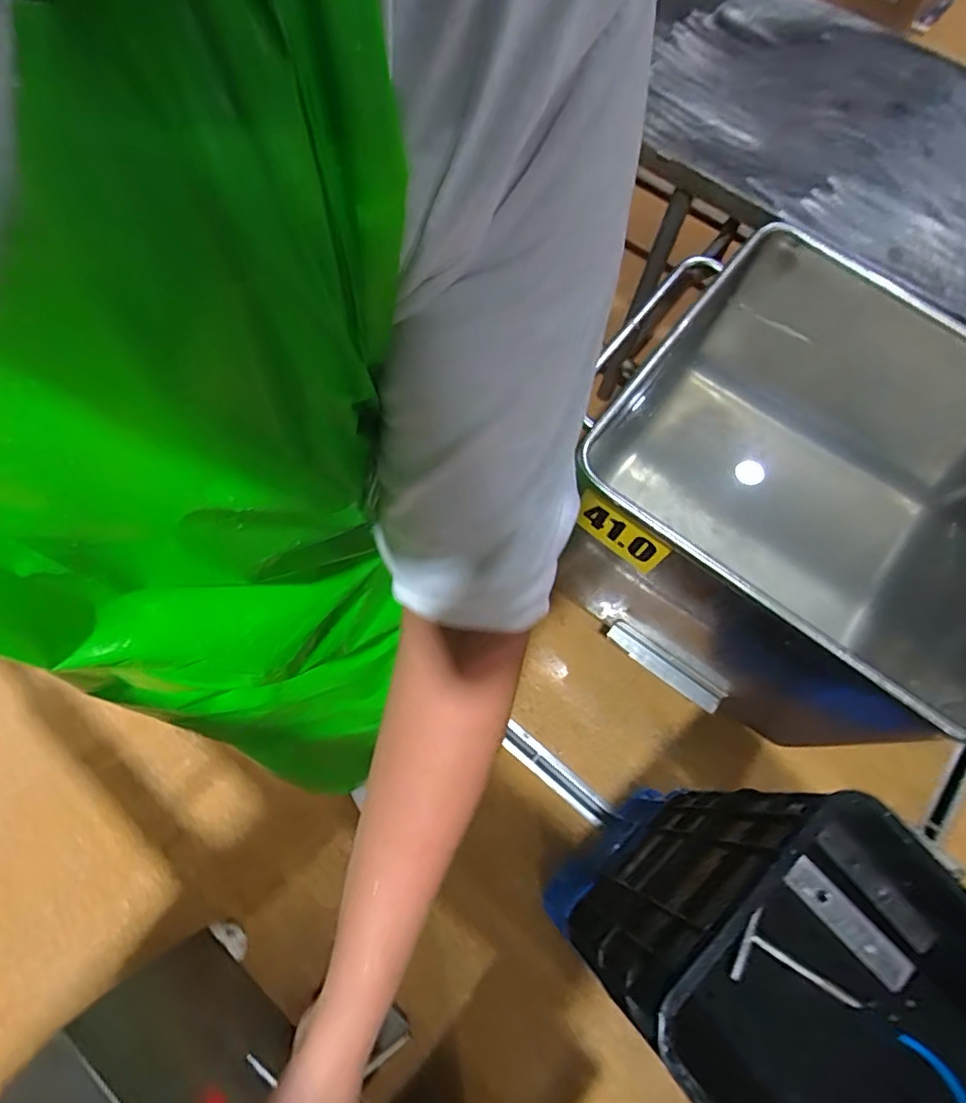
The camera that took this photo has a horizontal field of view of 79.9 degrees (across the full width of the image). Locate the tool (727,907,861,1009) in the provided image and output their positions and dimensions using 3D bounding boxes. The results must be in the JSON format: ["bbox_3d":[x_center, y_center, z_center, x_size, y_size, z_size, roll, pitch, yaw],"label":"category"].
[{"bbox_3d":[0.416,0.567,0.768,0.160,0.013,0.092,32,71,10],"label":"tool"}]

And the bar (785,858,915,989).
[{"bbox_3d":[0.497,0.507,0.790,0.048,0.012,0.182,-45,74,3],"label":"bar"}]

